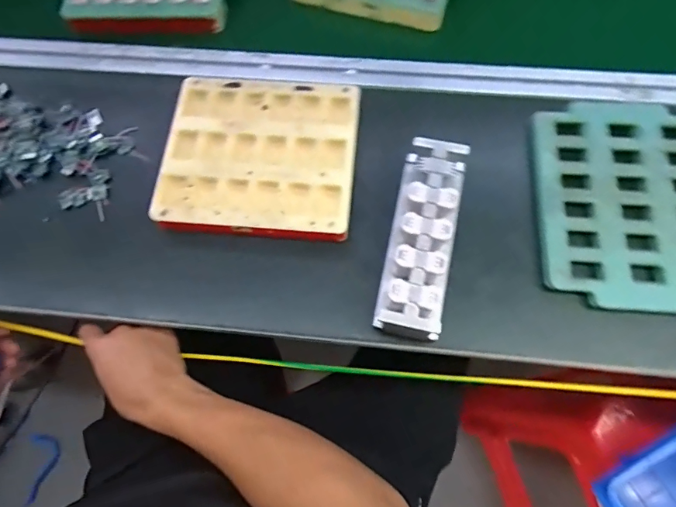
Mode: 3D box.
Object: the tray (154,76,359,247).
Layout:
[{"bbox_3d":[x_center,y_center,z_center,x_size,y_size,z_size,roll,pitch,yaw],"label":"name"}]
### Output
[{"bbox_3d":[-0.081,-0.105,0.470,0.196,0.024,0.180,4,69,4],"label":"tray"}]

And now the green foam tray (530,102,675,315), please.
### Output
[{"bbox_3d":[0.296,-0.054,0.447,0.185,0.019,0.228,4,69,4],"label":"green foam tray"}]

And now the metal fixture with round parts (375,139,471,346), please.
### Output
[{"bbox_3d":[0.082,-0.016,0.426,0.060,0.047,0.189,11,69,7],"label":"metal fixture with round parts"}]

